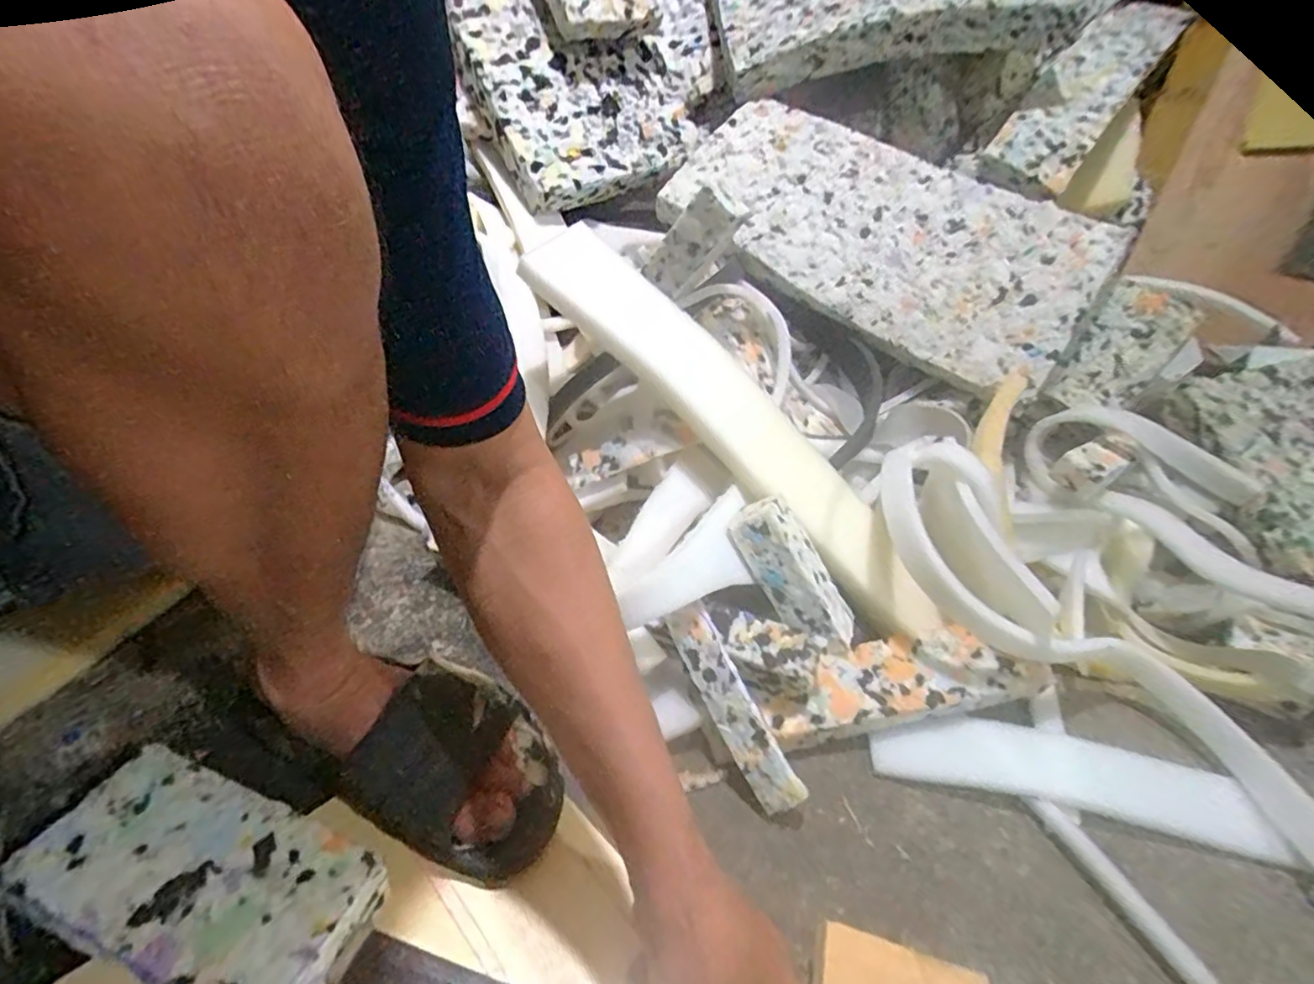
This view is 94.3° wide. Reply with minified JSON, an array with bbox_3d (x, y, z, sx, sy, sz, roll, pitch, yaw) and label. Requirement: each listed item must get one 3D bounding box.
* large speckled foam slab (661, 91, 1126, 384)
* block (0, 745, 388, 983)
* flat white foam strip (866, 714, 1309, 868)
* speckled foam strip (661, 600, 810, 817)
[{"bbox_3d":[0.261,-0.312,0.728,0.488,0.232,0.059,31,-4,12],"label":"large speckled foam slab"},{"bbox_3d":[-0.267,0.231,0.358,0.196,0.046,0.100,17,35,13],"label":"block"},{"bbox_3d":[0.334,0.230,0.498,0.304,0.031,0.060,11,34,6],"label":"flat white foam strip"},{"bbox_3d":[0.056,0.164,0.473,0.163,0.037,0.015,60,14,20],"label":"speckled foam strip"}]

